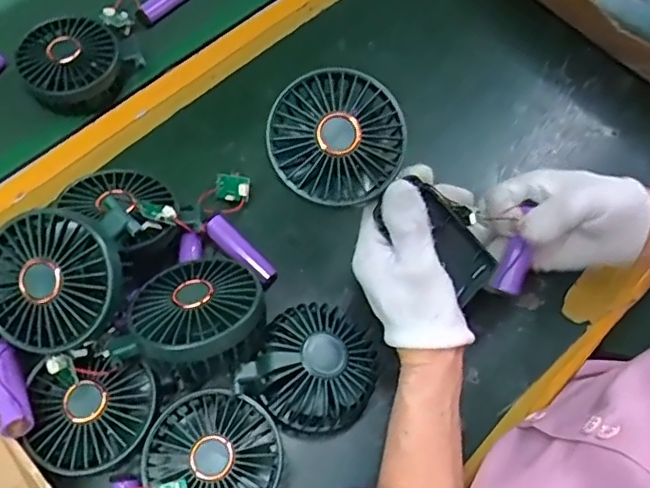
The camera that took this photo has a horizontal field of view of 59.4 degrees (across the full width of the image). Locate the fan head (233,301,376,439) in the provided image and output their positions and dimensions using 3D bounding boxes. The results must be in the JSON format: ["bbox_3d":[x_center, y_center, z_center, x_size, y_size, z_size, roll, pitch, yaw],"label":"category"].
[{"bbox_3d":[-0.004,0.084,0.399,0.080,0.036,0.090,31,67,12],"label":"fan head"}]

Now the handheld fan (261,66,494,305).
[{"bbox_3d":[0.047,-0.034,0.372,0.186,0.038,0.080,39,66,-16],"label":"handheld fan"}]

